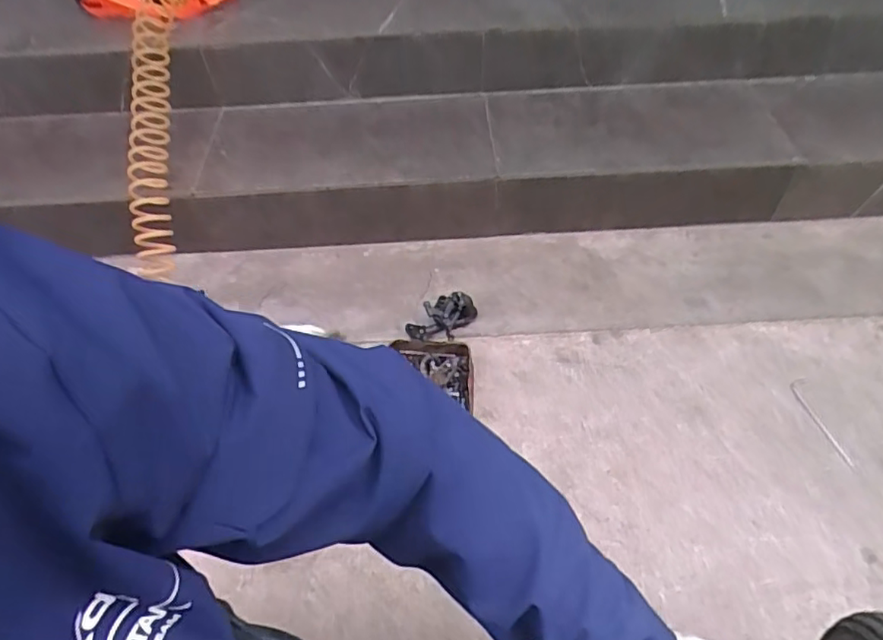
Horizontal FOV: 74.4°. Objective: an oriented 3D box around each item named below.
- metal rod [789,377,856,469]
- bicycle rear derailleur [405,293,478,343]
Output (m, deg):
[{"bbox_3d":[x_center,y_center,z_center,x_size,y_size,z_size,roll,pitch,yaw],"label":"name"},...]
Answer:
[{"bbox_3d":[0.614,0.166,0.938,0.027,0.006,0.159,-12,53,-4],"label":"metal rod"},{"bbox_3d":[0.000,-0.006,1.105,0.138,0.071,0.058,-7,54,-1],"label":"bicycle rear derailleur"}]

